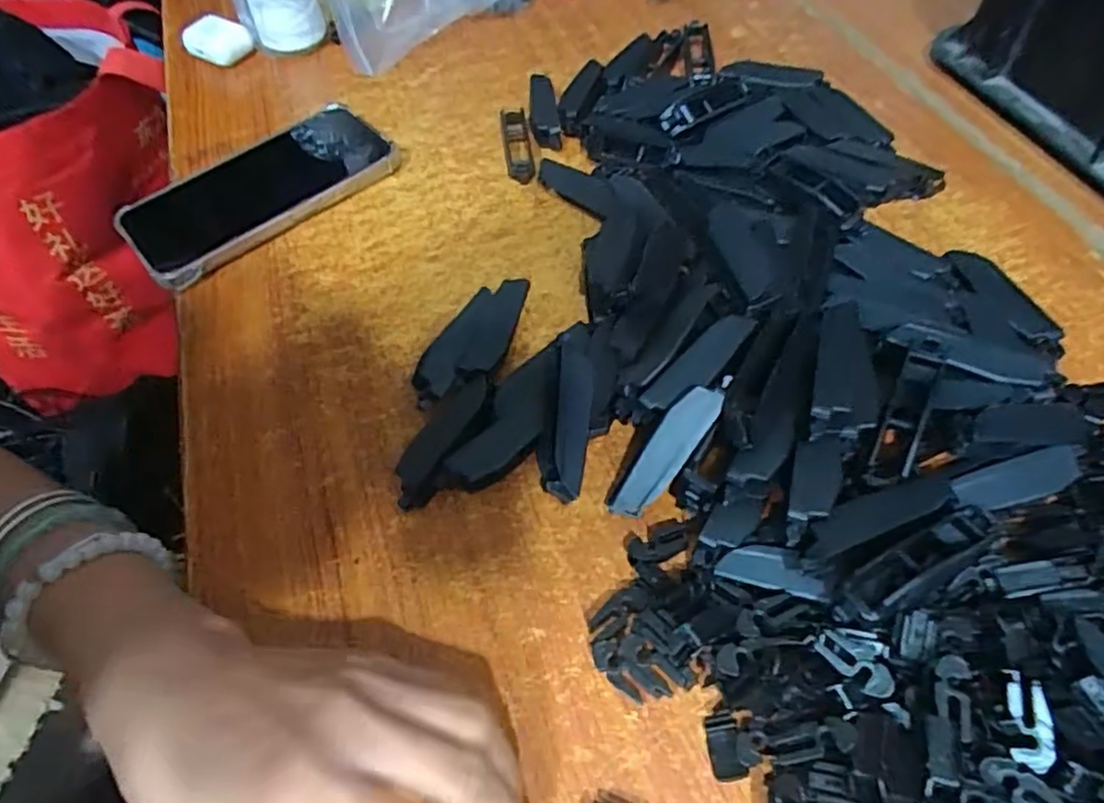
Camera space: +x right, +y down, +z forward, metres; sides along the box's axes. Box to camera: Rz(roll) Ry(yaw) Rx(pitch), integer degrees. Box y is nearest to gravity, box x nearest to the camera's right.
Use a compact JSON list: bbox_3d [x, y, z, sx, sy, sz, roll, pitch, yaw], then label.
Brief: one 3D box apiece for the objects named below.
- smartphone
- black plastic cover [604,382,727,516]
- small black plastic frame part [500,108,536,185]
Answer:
[{"bbox_3d":[-0.185,-0.136,0.426,0.163,0.016,0.088,-37,61,-20],"label":"smartphone"},{"bbox_3d":[0.047,0.021,0.288,0.021,0.009,0.066,38,93,26],"label":"black plastic cover"},{"bbox_3d":[-0.023,-0.170,0.443,0.018,0.006,0.072,-8,55,-2],"label":"small black plastic frame part"}]

